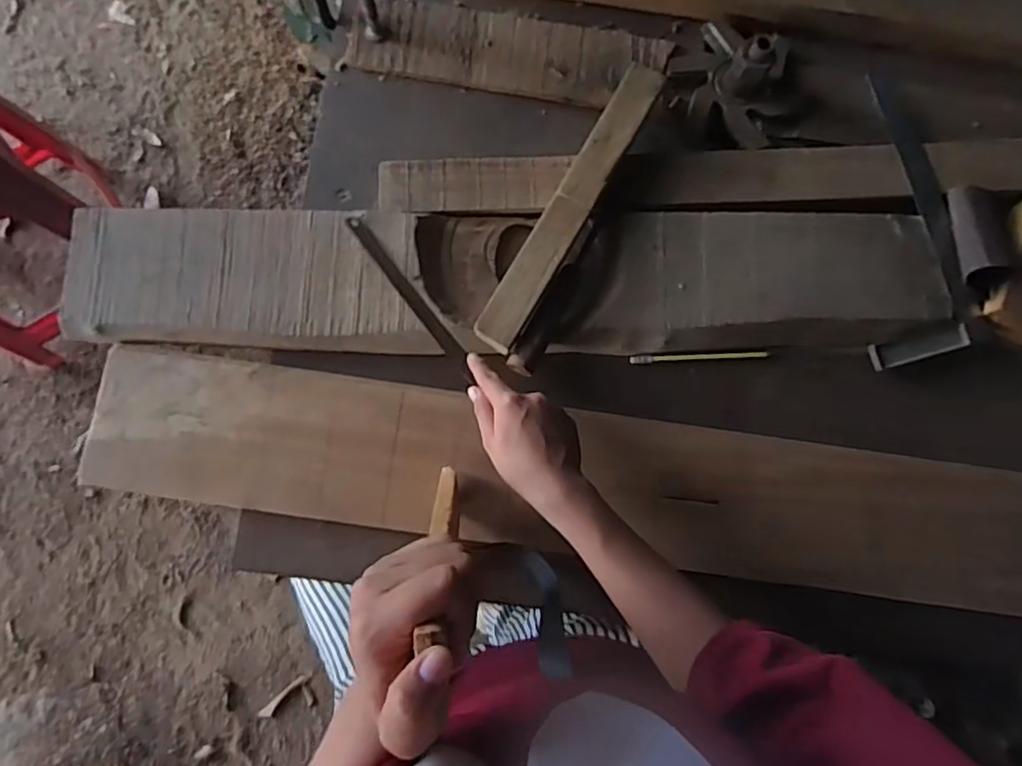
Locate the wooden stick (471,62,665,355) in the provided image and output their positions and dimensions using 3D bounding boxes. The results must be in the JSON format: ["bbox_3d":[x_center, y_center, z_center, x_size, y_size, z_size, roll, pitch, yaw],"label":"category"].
[{"bbox_3d":[0.058,-0.170,0.579,0.039,0.009,0.308,29,84,1],"label":"wooden stick"}]

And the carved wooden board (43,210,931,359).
[{"bbox_3d":[0.003,-0.098,0.586,0.821,0.026,0.137,0,84,-2],"label":"carved wooden board"}]

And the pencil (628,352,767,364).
[{"bbox_3d":[0.186,-0.025,0.607,0.138,0.010,0.008,-2,84,-2],"label":"pencil"}]

